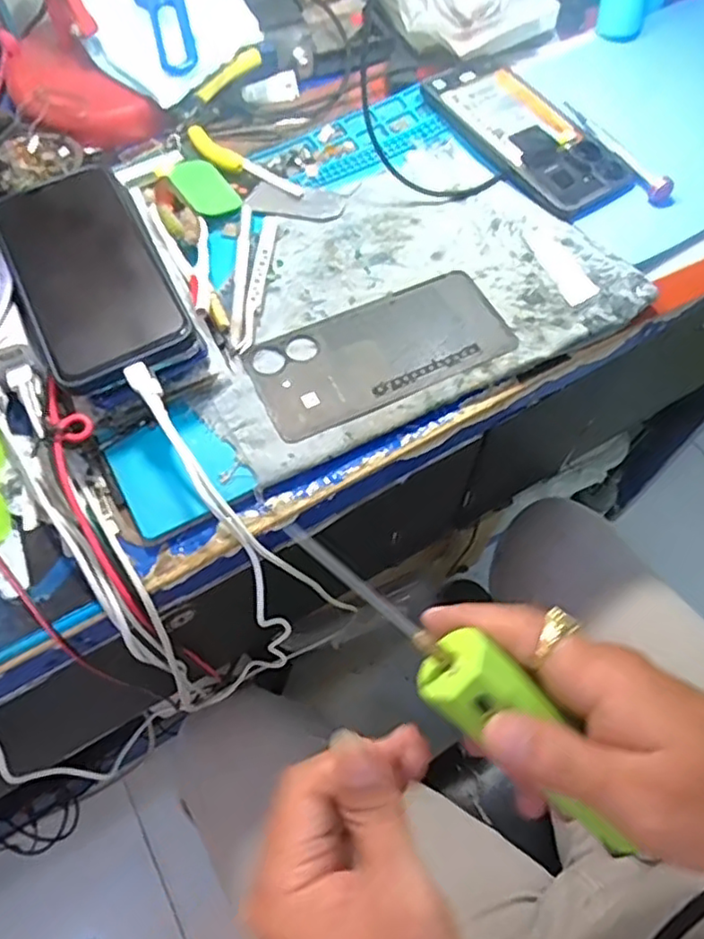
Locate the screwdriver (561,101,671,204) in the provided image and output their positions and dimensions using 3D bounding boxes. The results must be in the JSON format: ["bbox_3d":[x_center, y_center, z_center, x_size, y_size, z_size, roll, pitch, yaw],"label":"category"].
[{"bbox_3d":[0.195,-0.242,0.487,0.015,0.014,0.120,-24,65,-12],"label":"screwdriver"}]

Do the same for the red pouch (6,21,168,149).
[{"bbox_3d":[-0.216,-0.288,0.506,0.142,0.031,0.066,35,67,17],"label":"red pouch"}]

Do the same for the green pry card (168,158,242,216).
[{"bbox_3d":[-0.105,-0.200,0.461,0.035,0.004,0.057,-31,70,-20],"label":"green pry card"}]

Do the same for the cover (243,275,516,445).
[{"bbox_3d":[0.019,-0.076,0.409,0.162,0.004,0.075,-23,65,-12],"label":"cover"}]

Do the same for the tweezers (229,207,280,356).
[{"bbox_3d":[-0.067,-0.129,0.436,0.024,0.006,0.121,2,62,1],"label":"tweezers"}]

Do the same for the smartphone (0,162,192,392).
[{"bbox_3d":[-0.157,-0.120,0.384,0.079,0.009,0.159,-25,65,-13],"label":"smartphone"}]

